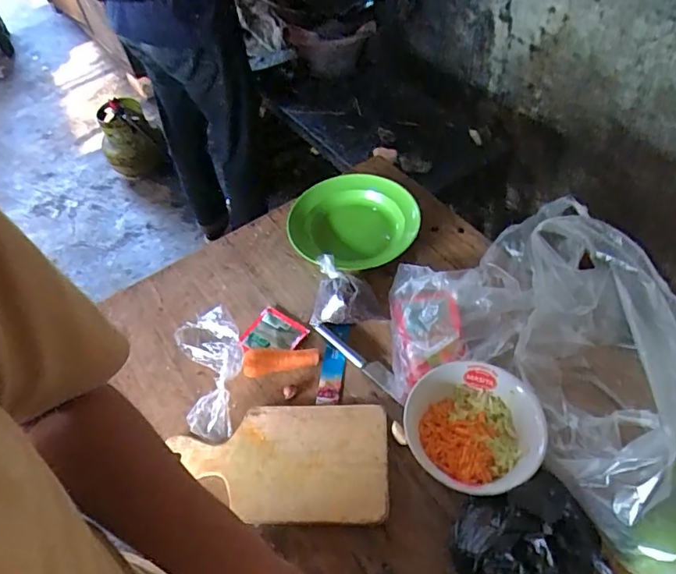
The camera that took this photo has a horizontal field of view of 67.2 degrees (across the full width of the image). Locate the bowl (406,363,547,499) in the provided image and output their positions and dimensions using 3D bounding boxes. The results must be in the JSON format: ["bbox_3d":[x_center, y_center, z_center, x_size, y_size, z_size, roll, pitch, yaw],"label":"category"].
[{"bbox_3d":[0.159,0.169,0.608,0.153,0.053,0.149,-3,52,3],"label":"bowl"}]

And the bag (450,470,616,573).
[{"bbox_3d":[0.191,0.264,0.503,0.135,0.089,0.144,-11,52,-3],"label":"bag"}]

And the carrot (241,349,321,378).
[{"bbox_3d":[-0.078,0.101,0.705,0.102,0.026,0.031,-10,52,-2],"label":"carrot"}]

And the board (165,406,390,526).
[{"bbox_3d":[-0.070,0.215,0.624,0.258,0.021,0.139,-2,52,4],"label":"board"}]

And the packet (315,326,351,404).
[{"bbox_3d":[-0.007,0.106,0.706,0.031,0.010,0.118,5,53,10],"label":"packet"}]

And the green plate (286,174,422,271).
[{"bbox_3d":[0.020,-0.113,0.837,0.202,0.073,0.194,-3,52,3],"label":"green plate"}]

